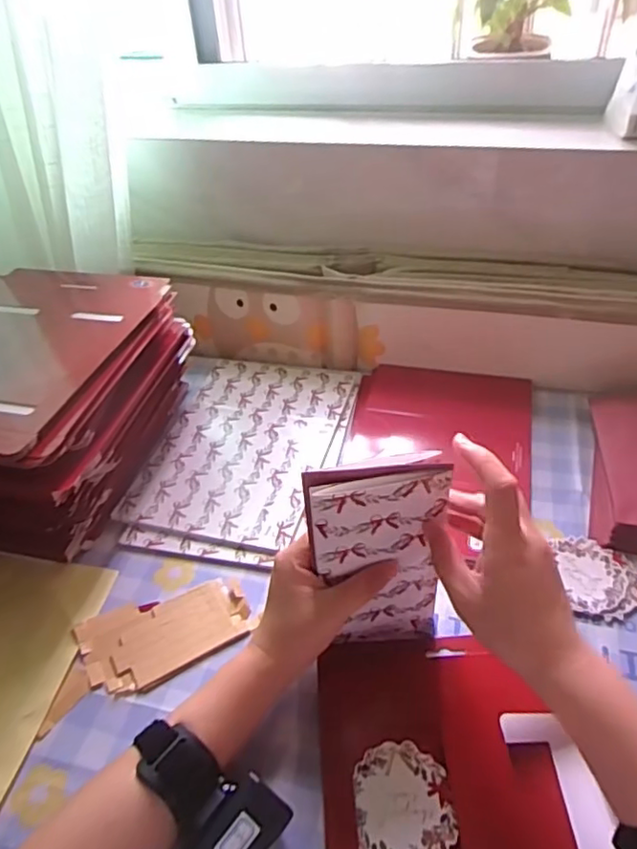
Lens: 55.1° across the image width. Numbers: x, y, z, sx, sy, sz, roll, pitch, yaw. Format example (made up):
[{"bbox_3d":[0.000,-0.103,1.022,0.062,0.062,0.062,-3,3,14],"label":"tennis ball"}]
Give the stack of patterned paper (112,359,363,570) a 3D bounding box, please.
[{"bbox_3d":[-0.076,0.022,0.635,0.196,0.008,0.280,5,42,11],"label":"stack of patterned paper"}]

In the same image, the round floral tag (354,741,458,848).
[{"bbox_3d":[0.051,0.229,0.368,0.056,0.004,0.070,-4,41,0],"label":"round floral tag"}]

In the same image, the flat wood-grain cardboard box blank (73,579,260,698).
[{"bbox_3d":[-0.120,0.165,0.485,0.129,0.008,0.073,-19,43,-16],"label":"flat wood-grain cardboard box blank"}]

